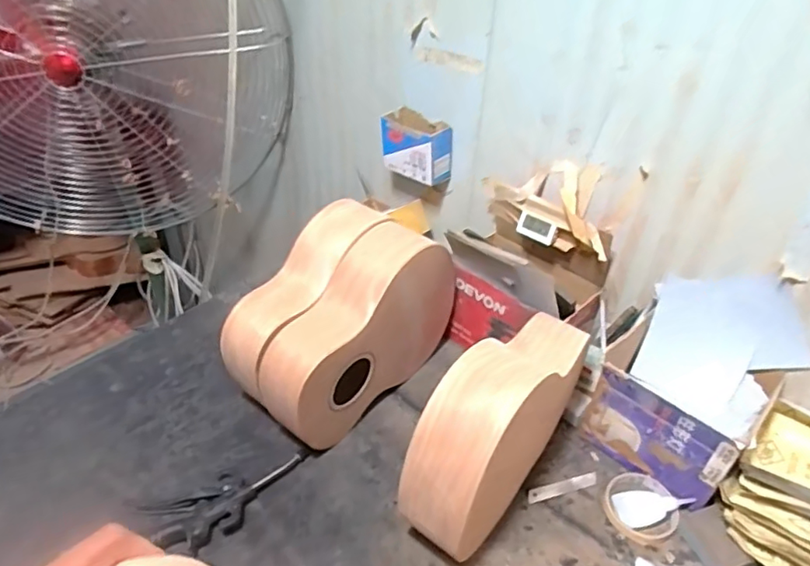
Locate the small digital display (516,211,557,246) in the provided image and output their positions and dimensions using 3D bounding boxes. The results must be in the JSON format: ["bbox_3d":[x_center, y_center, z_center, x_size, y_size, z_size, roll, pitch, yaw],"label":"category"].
[{"bbox_3d":[0.184,-0.075,0.791,0.054,0.033,0.009,26,45,26],"label":"small digital display"}]

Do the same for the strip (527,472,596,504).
[{"bbox_3d":[0.198,0.258,0.711,0.099,0.004,0.018,-10,41,-14],"label":"strip"}]

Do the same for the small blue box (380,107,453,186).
[{"bbox_3d":[0.019,-0.215,0.898,0.109,0.085,0.052,28,46,28],"label":"small blue box"}]

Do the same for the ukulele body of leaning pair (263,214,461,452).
[{"bbox_3d":[-0.057,0.069,0.732,0.085,0.232,0.287,28,45,28],"label":"ukulele body of leaning pair"}]

